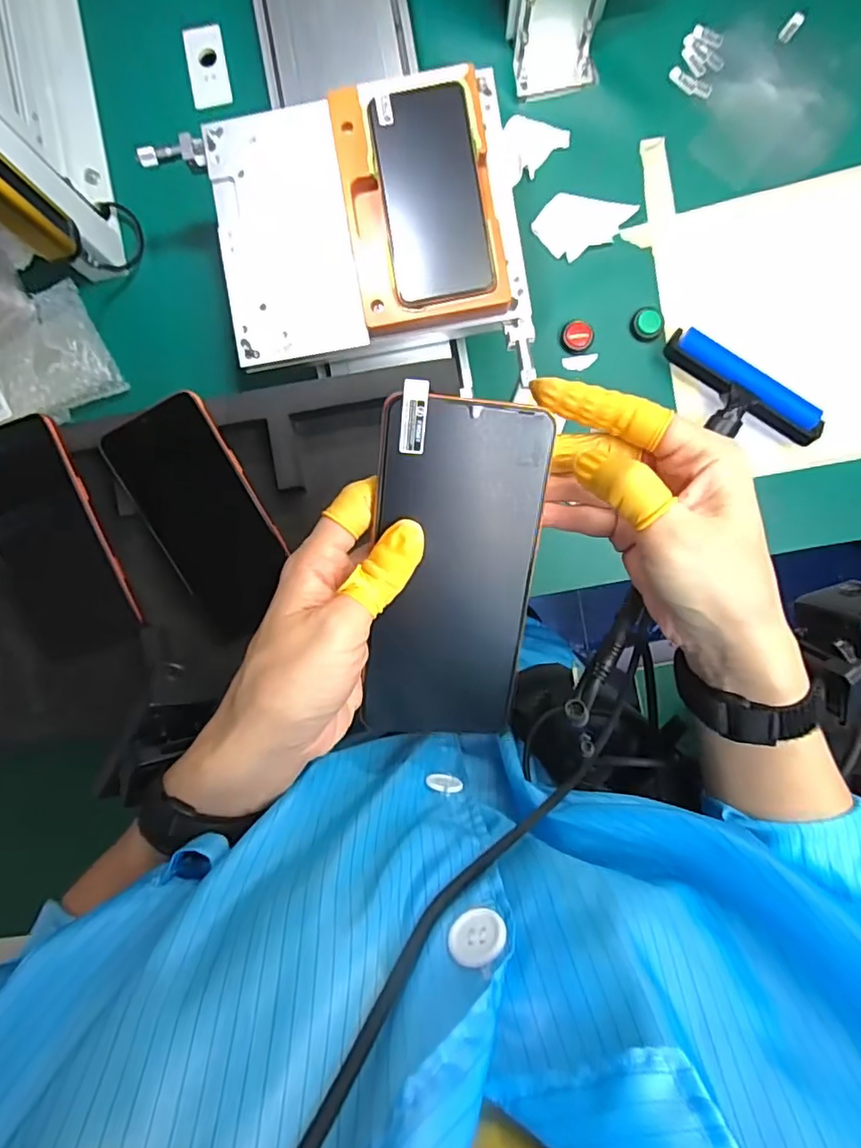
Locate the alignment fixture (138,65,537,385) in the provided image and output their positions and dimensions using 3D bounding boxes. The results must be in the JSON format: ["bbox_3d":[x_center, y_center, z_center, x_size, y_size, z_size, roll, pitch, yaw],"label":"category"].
[{"bbox_3d":[-0.058,-0.269,0.448,0.248,0.029,0.209,-9,95,4],"label":"alignment fixture"}]

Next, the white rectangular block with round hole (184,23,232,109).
[{"bbox_3d":[-0.222,-0.505,0.564,0.036,0.010,0.072,-7,95,4],"label":"white rectangular block with round hole"}]

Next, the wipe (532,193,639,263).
[{"bbox_3d":[0.150,-0.340,0.556,0.095,0.004,0.058,6,96,2],"label":"wipe"}]

